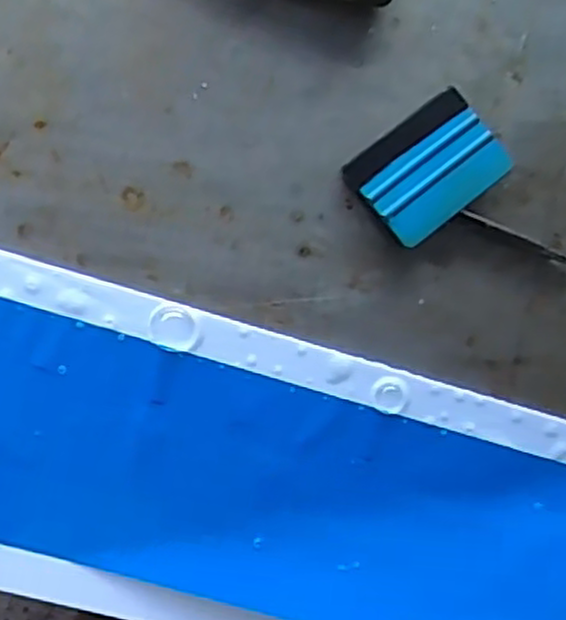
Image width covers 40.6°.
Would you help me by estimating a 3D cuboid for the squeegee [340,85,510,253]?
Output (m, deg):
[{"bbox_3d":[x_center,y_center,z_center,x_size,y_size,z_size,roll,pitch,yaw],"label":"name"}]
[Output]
[{"bbox_3d":[0.099,-0.096,0.514,0.097,0.016,0.071,-39,96,-7],"label":"squeegee"}]

